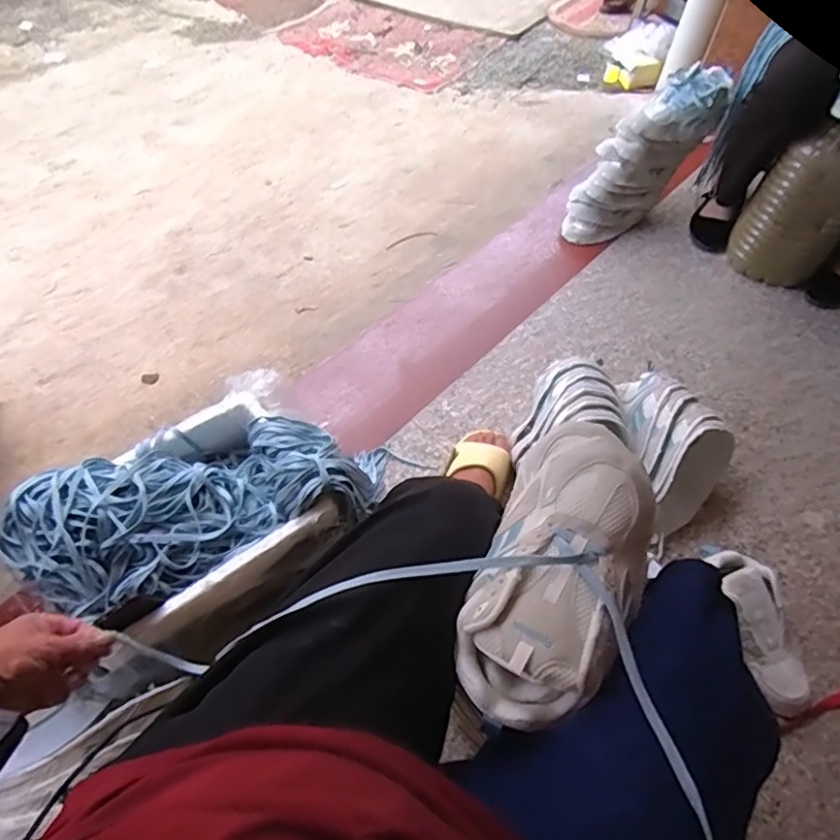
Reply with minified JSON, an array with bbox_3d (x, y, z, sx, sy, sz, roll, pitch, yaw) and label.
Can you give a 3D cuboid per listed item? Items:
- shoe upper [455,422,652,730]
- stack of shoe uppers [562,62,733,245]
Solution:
[{"bbox_3d":[0.113,0.117,0.458,0.117,0.060,0.232,20,69,13],"label":"shoe upper"},{"bbox_3d":[0.484,-0.570,1.271,0.150,0.424,0.120,5,43,-50],"label":"stack of shoe uppers"}]

